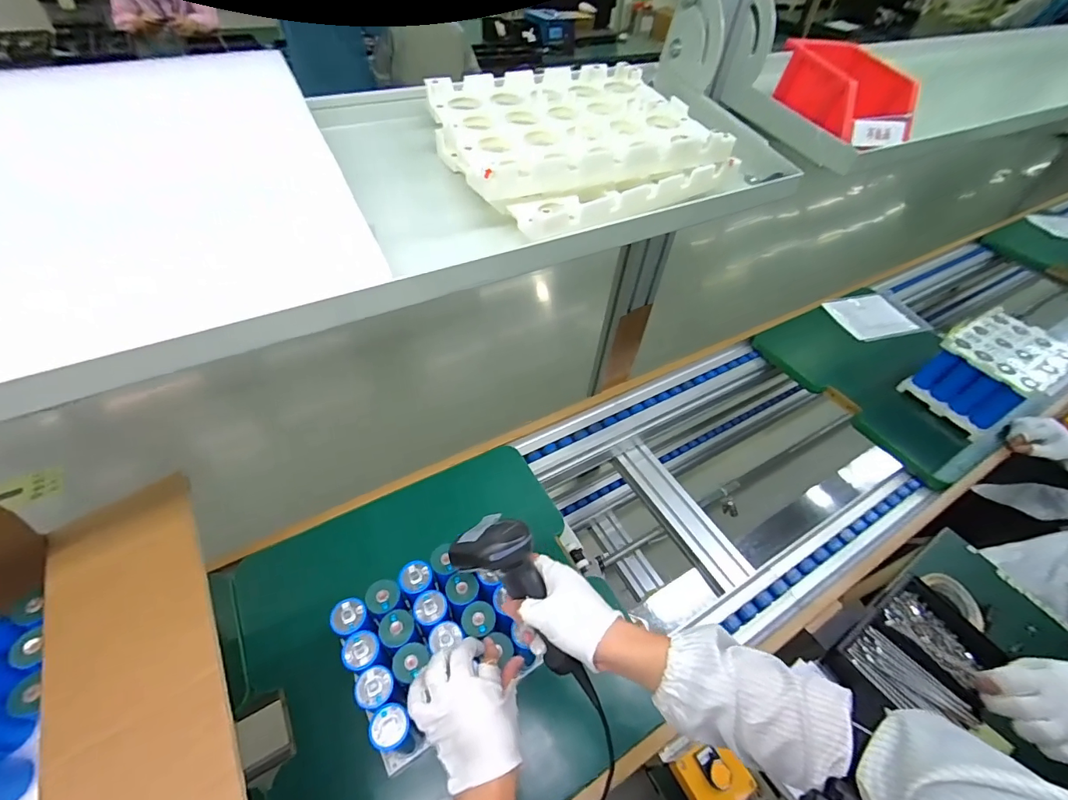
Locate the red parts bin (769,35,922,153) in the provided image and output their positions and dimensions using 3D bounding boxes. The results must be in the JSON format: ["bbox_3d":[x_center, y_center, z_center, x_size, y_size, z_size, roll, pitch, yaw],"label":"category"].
[{"bbox_3d":[0.372,-0.368,0.541,0.099,0.064,0.151,-11,51,-14],"label":"red parts bin"}]

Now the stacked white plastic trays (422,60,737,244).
[{"bbox_3d":[0.039,-0.246,0.428,0.251,0.051,0.214,-23,55,-23],"label":"stacked white plastic trays"}]

